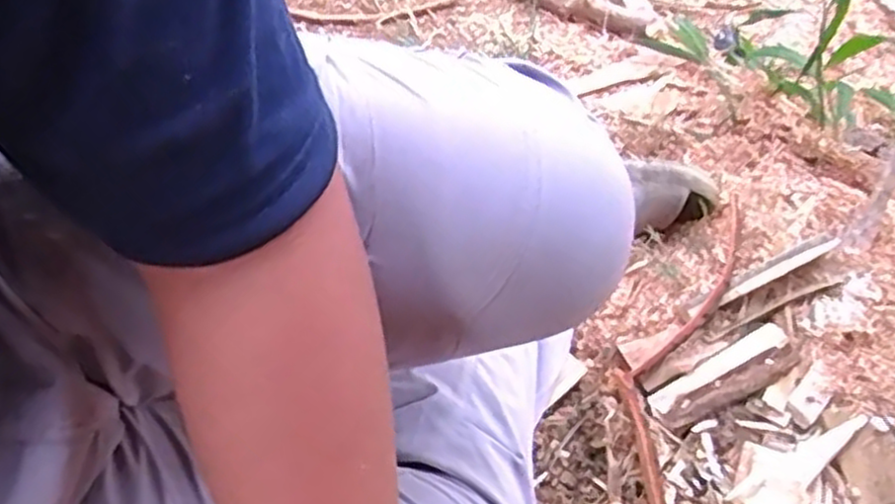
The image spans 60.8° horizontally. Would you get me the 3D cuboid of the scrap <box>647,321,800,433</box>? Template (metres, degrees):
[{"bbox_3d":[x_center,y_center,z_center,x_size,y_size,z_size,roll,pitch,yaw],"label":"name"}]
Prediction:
[{"bbox_3d":[0.281,0.129,0.772,0.158,0.020,0.048,-27,73,-12],"label":"scrap"}]

